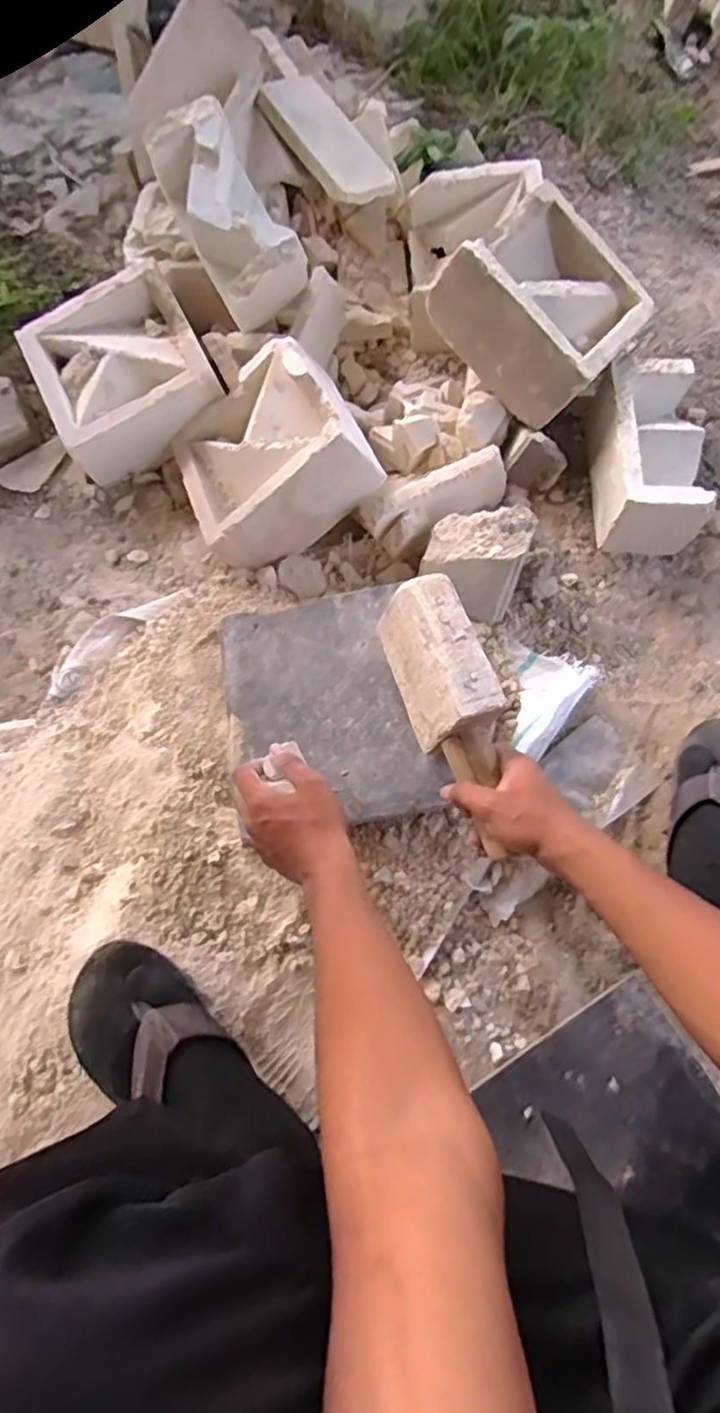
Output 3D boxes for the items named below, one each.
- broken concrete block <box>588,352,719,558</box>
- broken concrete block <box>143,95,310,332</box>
[{"bbox_3d":[0.339,-0.297,0.783,0.106,0.088,0.199,0,71,3],"label":"broken concrete block"},{"bbox_3d":[-0.152,-0.582,0.800,0.101,0.111,0.216,-33,100,-8],"label":"broken concrete block"}]

